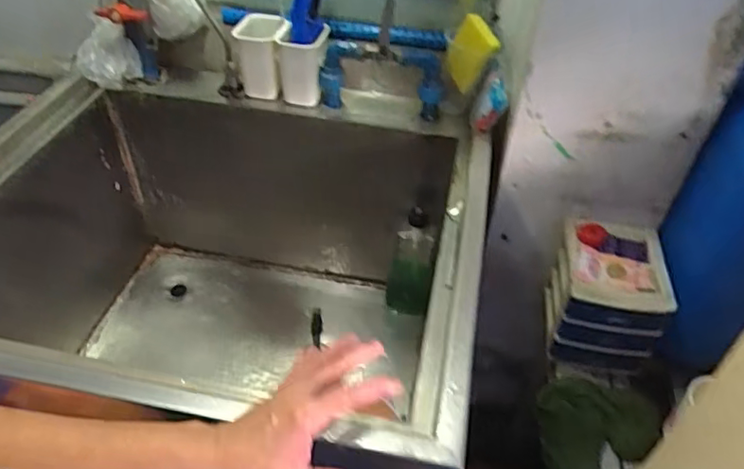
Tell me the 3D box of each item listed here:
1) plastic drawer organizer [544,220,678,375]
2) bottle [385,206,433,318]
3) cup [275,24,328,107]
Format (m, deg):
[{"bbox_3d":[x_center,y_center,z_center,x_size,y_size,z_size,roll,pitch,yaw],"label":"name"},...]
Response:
[{"bbox_3d":[0.347,0.094,0.881,0.137,0.163,0.161,10,44,8],"label":"plastic drawer organizer"},{"bbox_3d":[0.072,0.050,1.110,0.088,0.251,0.068,7,43,5],"label":"bottle"},{"bbox_3d":[-0.112,-0.266,0.953,0.076,0.123,0.072,1,43,-1],"label":"cup"}]

